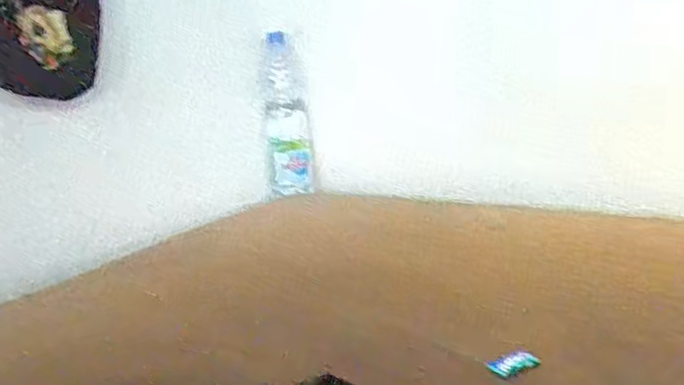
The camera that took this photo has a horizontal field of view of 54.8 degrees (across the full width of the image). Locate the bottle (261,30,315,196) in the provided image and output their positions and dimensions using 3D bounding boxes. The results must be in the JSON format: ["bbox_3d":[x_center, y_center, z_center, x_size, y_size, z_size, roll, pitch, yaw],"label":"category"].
[{"bbox_3d":[-0.118,-0.155,1.370,0.095,0.310,0.105,-7,14,0],"label":"bottle"}]

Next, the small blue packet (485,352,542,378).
[{"bbox_3d":[0.152,0.151,0.581,0.046,0.013,0.015,-12,15,-19],"label":"small blue packet"}]

